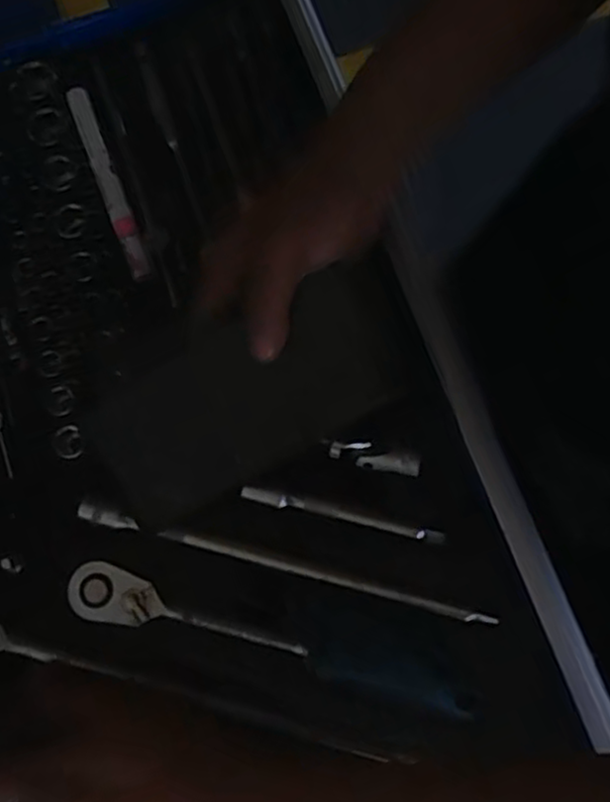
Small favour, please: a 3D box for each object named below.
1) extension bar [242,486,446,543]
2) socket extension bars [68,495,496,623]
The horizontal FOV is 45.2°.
[{"bbox_3d":[0.022,0.068,0.434,0.120,0.006,0.007,13,76,3],"label":"extension bar"},{"bbox_3d":[-0.014,0.093,0.425,0.245,0.015,0.012,14,77,5],"label":"socket extension bars"}]

